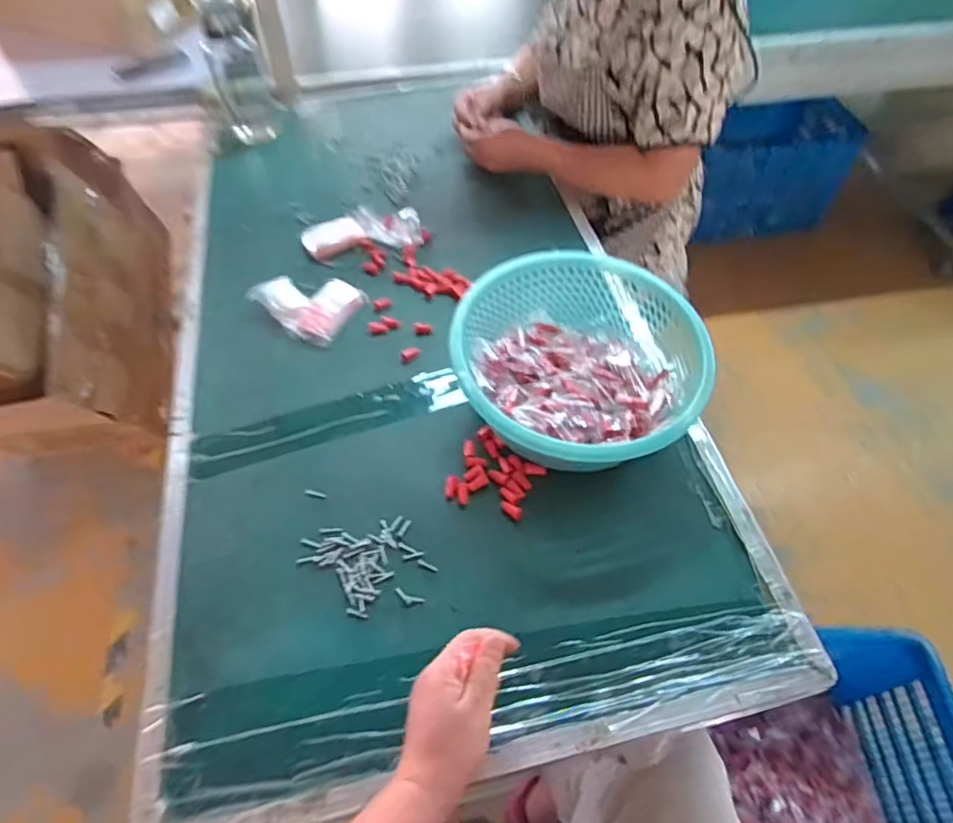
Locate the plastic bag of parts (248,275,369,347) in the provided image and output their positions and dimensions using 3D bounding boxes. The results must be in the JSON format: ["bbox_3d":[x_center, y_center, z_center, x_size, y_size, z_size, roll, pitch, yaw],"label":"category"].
[{"bbox_3d":[-0.234,-0.150,0.801,0.139,0.018,0.107,23,57,16],"label":"plastic bag of parts"}]

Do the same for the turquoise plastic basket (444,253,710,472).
[{"bbox_3d":[0.113,-0.047,0.670,0.260,0.116,0.254,-6,54,-4],"label":"turquoise plastic basket"}]

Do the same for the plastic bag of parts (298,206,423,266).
[{"bbox_3d":[-0.170,-0.271,0.882,0.172,0.029,0.082,-12,55,-8],"label":"plastic bag of parts"}]

